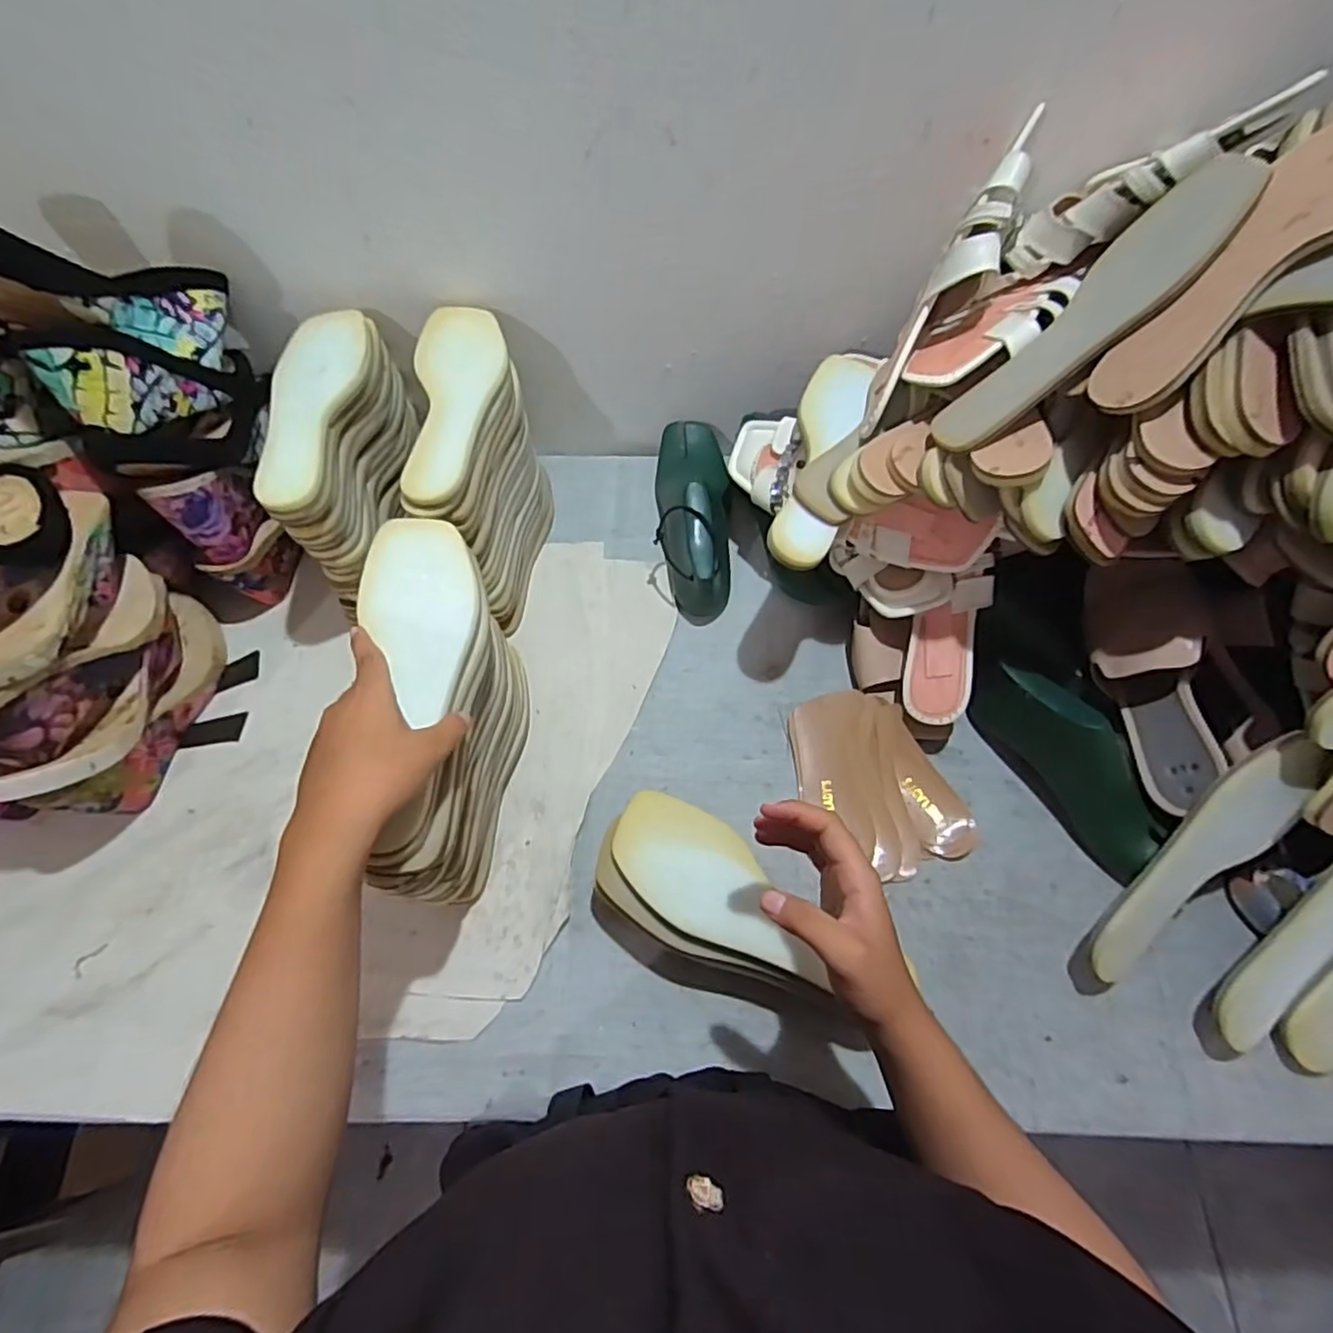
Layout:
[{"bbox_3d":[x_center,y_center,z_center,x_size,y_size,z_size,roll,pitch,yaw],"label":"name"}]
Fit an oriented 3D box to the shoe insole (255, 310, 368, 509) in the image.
[{"bbox_3d":[-0.324,-0.237,0.596,0.071,0.013,0.229,2,65,-5],"label":"shoe insole"}]

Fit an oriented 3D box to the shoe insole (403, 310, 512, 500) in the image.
[{"bbox_3d":[-0.187,-0.243,0.593,0.081,0.013,0.227,-6,65,-1],"label":"shoe insole"}]

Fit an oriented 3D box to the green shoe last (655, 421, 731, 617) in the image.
[{"bbox_3d":[0.033,-0.176,0.732,0.075,0.091,0.239,-5,62,-2],"label":"green shoe last"}]

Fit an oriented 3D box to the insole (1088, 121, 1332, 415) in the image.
[{"bbox_3d":[0.368,-0.260,0.406,0.234,0.014,0.082,-39,51,22],"label":"insole"}]

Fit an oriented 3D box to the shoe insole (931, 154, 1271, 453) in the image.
[{"bbox_3d":[0.291,-0.243,0.461,0.232,0.010,0.084,-45,38,16],"label":"shoe insole"}]

